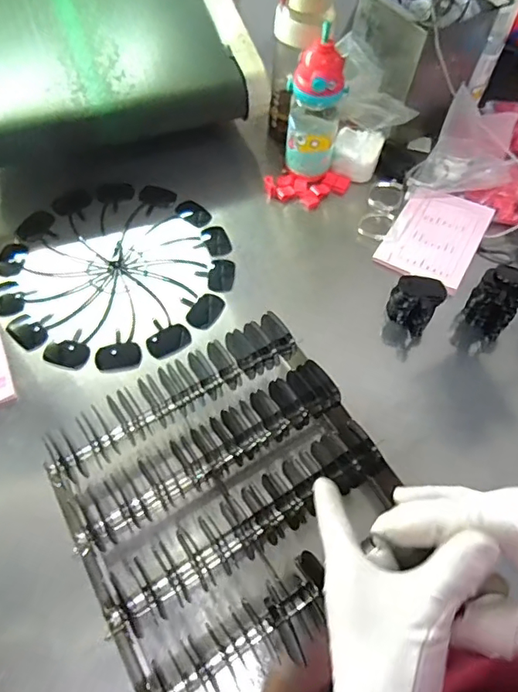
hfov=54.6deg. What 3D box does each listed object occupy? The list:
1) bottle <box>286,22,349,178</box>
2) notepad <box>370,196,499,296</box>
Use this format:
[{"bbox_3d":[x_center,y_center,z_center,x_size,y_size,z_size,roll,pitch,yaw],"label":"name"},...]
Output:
[{"bbox_3d":[0.084,-0.357,0.761,0.082,0.200,0.081,12,60,4],"label":"bottle"},{"bbox_3d":[0.266,-0.168,0.757,0.123,0.017,0.178,28,62,13],"label":"notepad"}]

